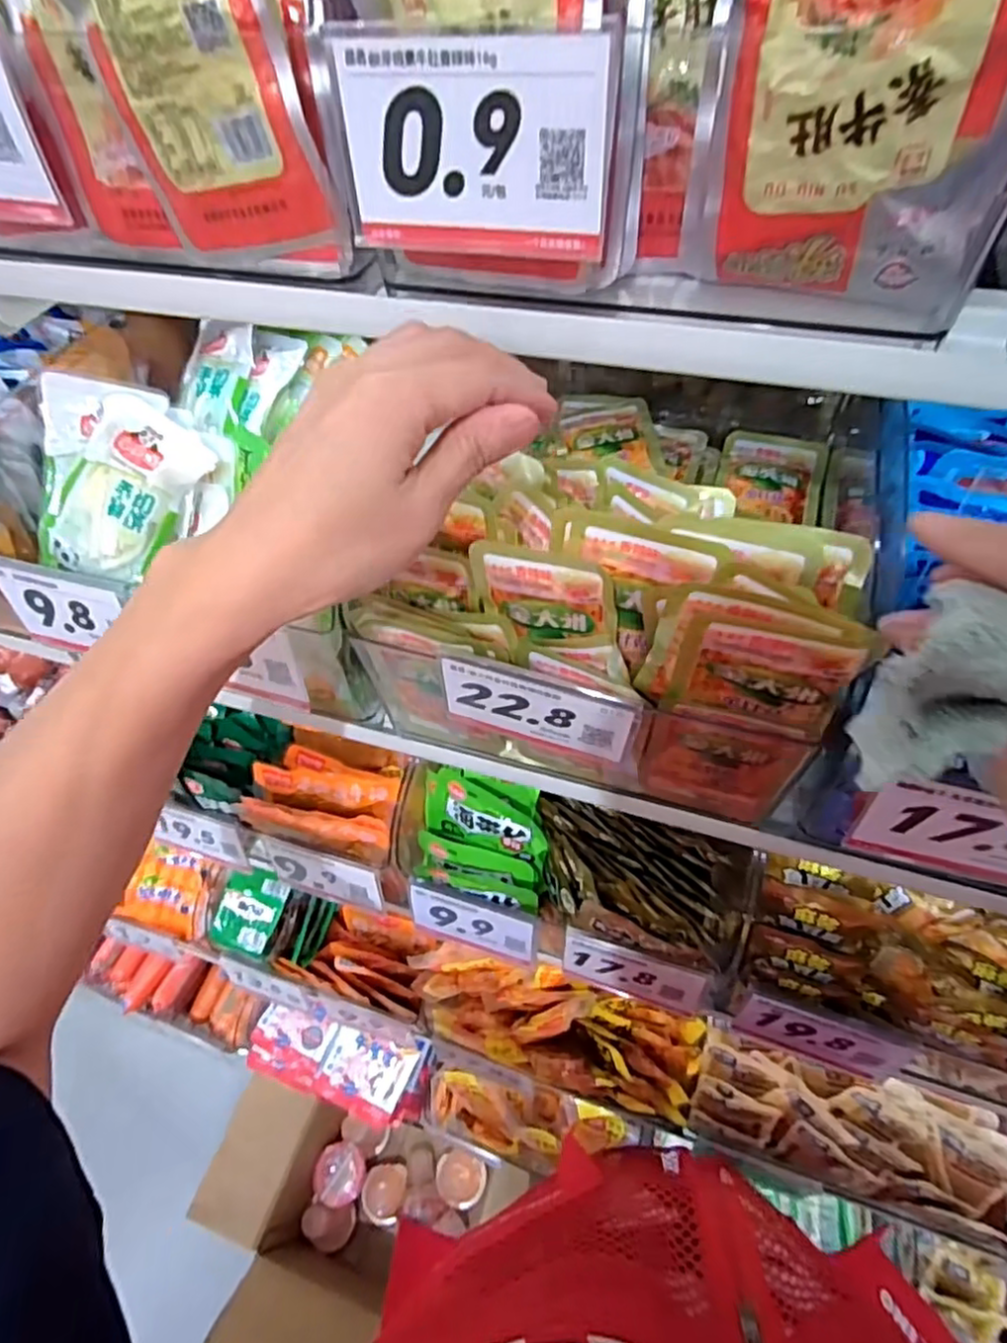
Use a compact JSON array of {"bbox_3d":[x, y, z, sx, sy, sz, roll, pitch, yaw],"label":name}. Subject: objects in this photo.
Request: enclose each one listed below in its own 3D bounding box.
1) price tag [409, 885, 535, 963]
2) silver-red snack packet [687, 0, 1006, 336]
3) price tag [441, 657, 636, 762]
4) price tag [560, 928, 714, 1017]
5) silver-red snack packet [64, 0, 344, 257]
[{"bbox_3d":[-0.023,0.189,0.505,0.094,0.047,0.005,11,31,13],"label":"price tag"},{"bbox_3d":[0.110,-0.177,0.207,0.091,0.143,0.025,21,60,19],"label":"silver-red snack packet"},{"bbox_3d":[0.016,0.021,0.339,0.094,0.056,0.004,13,57,14],"label":"price tag"},{"bbox_3d":[0.091,0.214,0.478,0.098,0.058,0.010,13,41,14],"label":"price tag"},{"bbox_3d":[-0.124,-0.234,0.253,0.083,0.139,0.013,7,50,20],"label":"silver-red snack packet"}]

